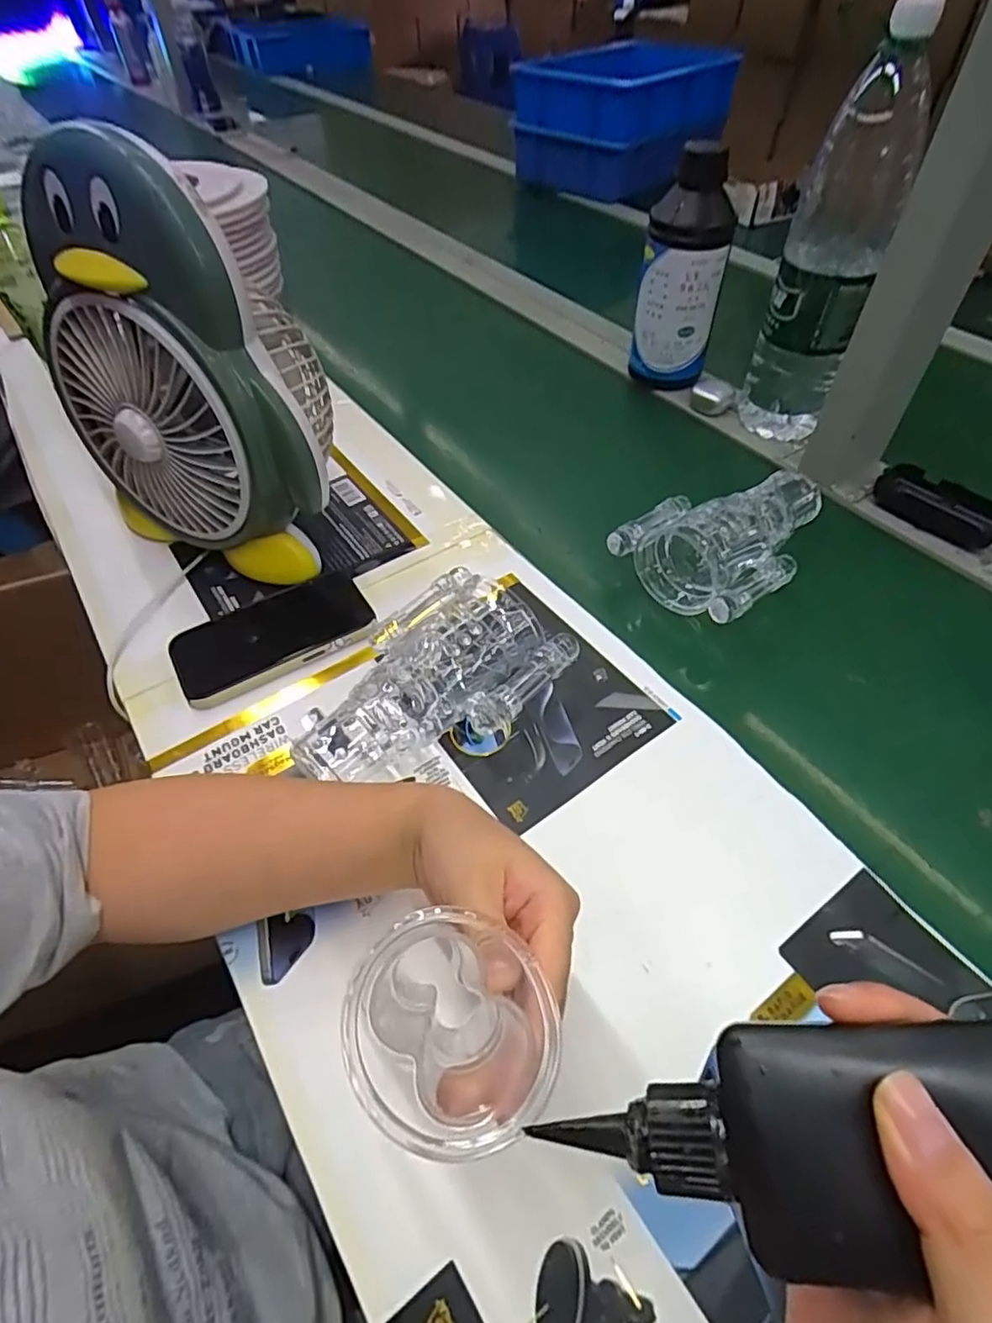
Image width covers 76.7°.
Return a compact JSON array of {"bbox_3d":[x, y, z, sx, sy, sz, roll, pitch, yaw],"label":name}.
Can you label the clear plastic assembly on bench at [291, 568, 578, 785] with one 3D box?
[{"bbox_3d":[-0.051,0.018,0.431,0.180,0.064,0.116,-37,59,-24],"label":"clear plastic assembly on bench"}]

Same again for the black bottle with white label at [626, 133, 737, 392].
[{"bbox_3d":[0.201,-0.409,0.674,0.080,0.223,0.064,19,54,16],"label":"black bottle with white label"}]

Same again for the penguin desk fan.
[{"bbox_3d":[-0.239,-0.214,0.485,0.228,0.276,0.113,18,54,16],"label":"penguin desk fan"}]

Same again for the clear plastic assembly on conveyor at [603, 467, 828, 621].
[{"bbox_3d":[0.202,-0.110,0.528,0.182,0.052,0.120,-33,57,-22],"label":"clear plastic assembly on conveyor"}]

